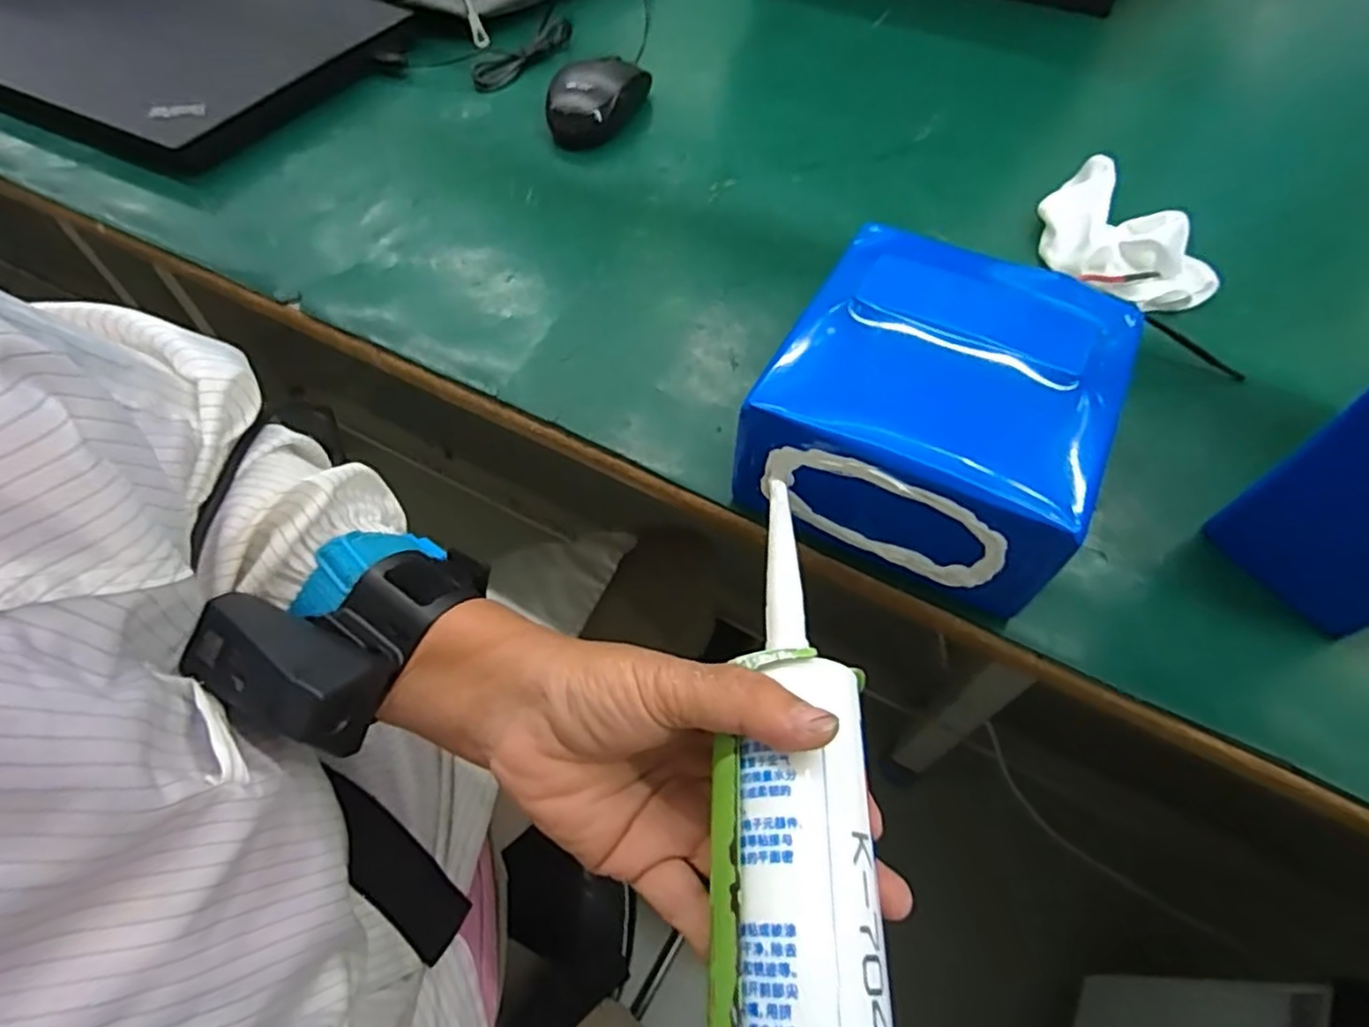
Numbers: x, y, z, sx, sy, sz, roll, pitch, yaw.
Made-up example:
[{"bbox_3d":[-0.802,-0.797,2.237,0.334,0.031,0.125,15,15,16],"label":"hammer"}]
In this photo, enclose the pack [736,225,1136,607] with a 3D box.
[{"bbox_3d":[0.115,-0.049,0.333,0.142,0.092,0.146,22,61,13],"label":"pack"}]

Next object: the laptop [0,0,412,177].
[{"bbox_3d":[-0.456,-0.412,0.595,0.385,0.018,0.270,25,62,15],"label":"laptop"}]

